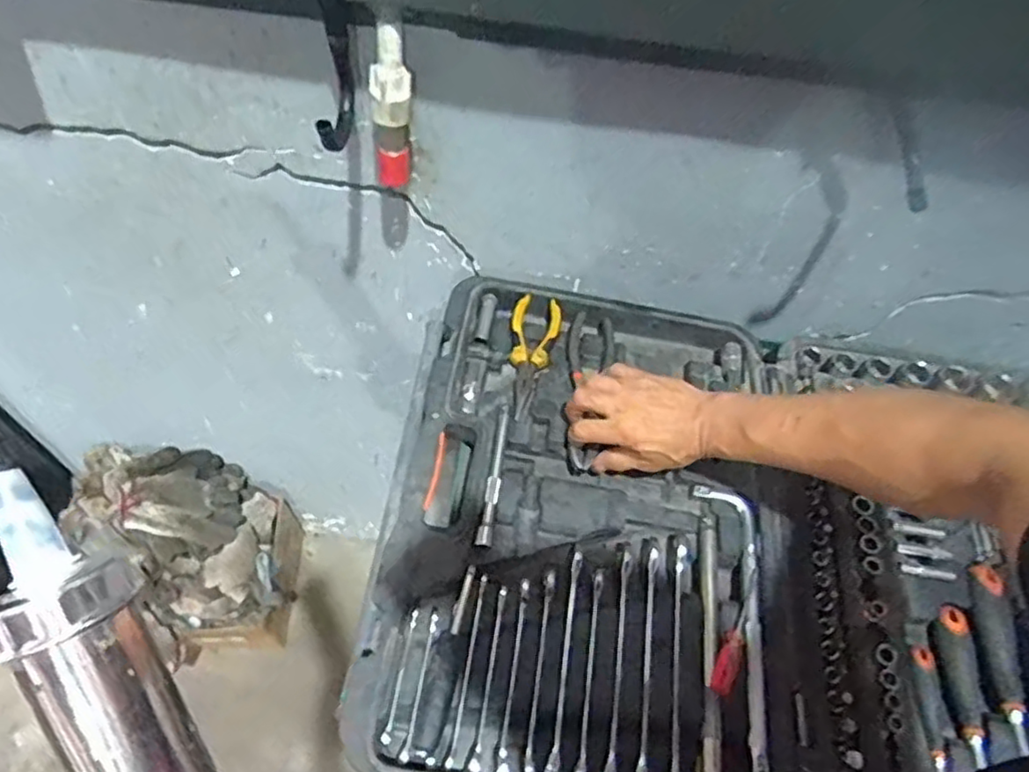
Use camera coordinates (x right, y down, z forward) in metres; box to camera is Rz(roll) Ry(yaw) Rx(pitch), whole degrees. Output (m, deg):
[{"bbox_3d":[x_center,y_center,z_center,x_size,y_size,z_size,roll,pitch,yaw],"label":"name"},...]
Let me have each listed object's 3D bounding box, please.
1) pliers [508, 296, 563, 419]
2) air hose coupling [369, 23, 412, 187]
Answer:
[{"bbox_3d":[0.014,-0.034,0.737,0.051,0.022,0.147,14,56,4],"label":"pliers"},{"bbox_3d":[-0.108,-0.245,0.604,0.034,0.143,0.026,-3,57,-8],"label":"air hose coupling"}]

